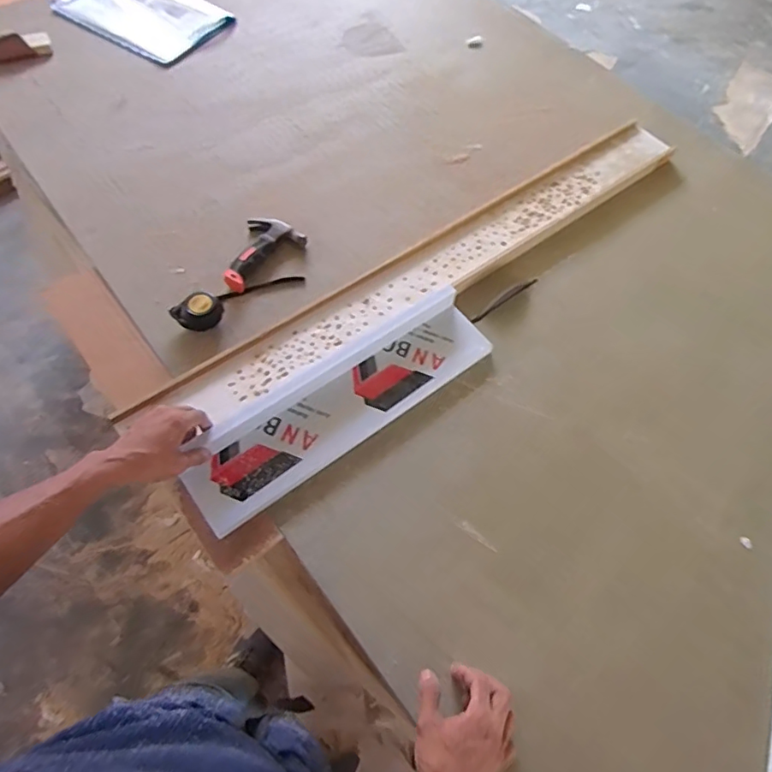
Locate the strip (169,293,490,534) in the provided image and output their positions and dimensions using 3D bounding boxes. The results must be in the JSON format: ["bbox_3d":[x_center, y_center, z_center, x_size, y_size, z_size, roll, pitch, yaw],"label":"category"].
[{"bbox_3d":[-0.059,0.018,0.772,0.480,0.052,0.123,-34,68,-20],"label":"strip"}]

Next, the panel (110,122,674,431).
[{"bbox_3d":[0.108,-0.215,0.910,1.091,0.038,0.124,-32,67,-19],"label":"panel"}]

